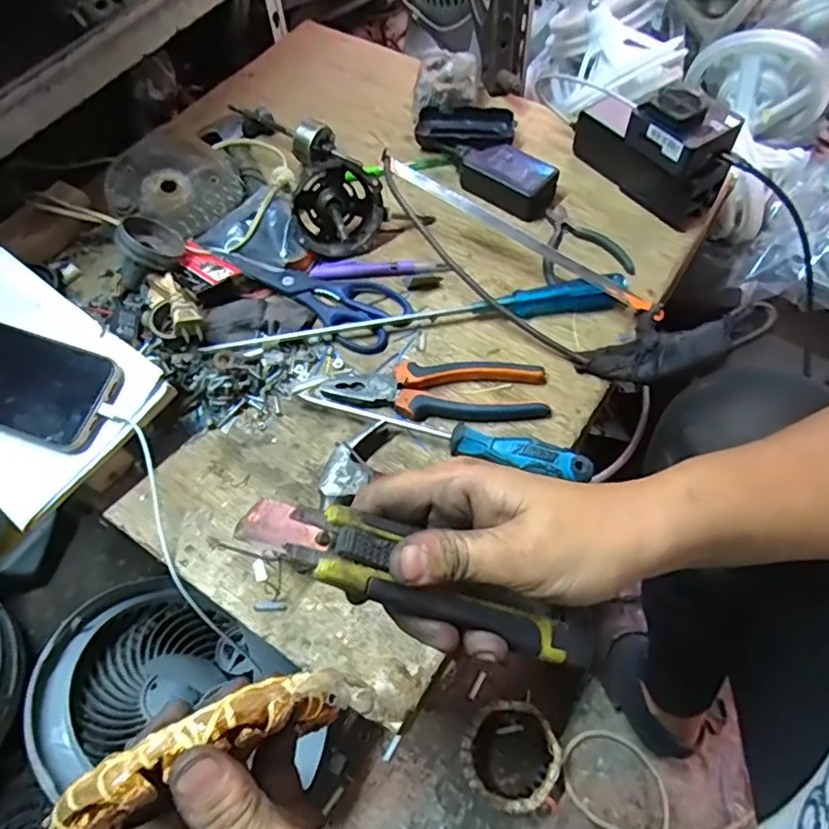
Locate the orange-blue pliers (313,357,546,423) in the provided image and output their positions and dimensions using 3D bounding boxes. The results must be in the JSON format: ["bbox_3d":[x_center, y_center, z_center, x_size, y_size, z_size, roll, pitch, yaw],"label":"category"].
[{"bbox_3d":[0.019,-0.023,0.517,0.188,0.015,0.057,1,61,3],"label":"orange-blue pliers"}]

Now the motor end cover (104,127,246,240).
[{"bbox_3d":[-0.252,-0.246,0.623,0.122,0.020,0.128,38,67,6],"label":"motor end cover"}]

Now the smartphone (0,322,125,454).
[{"bbox_3d":[-0.318,-0.028,0.471,0.164,0.012,0.079,17,70,10],"label":"smartphone"}]

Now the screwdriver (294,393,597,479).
[{"bbox_3d":[0.021,0.017,0.485,0.240,0.031,0.025,14,63,10],"label":"screwdriver"}]

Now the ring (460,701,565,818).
[{"bbox_3d":[0.103,0.370,0.642,0.105,0.048,0.107,-1,61,2],"label":"ring"}]

